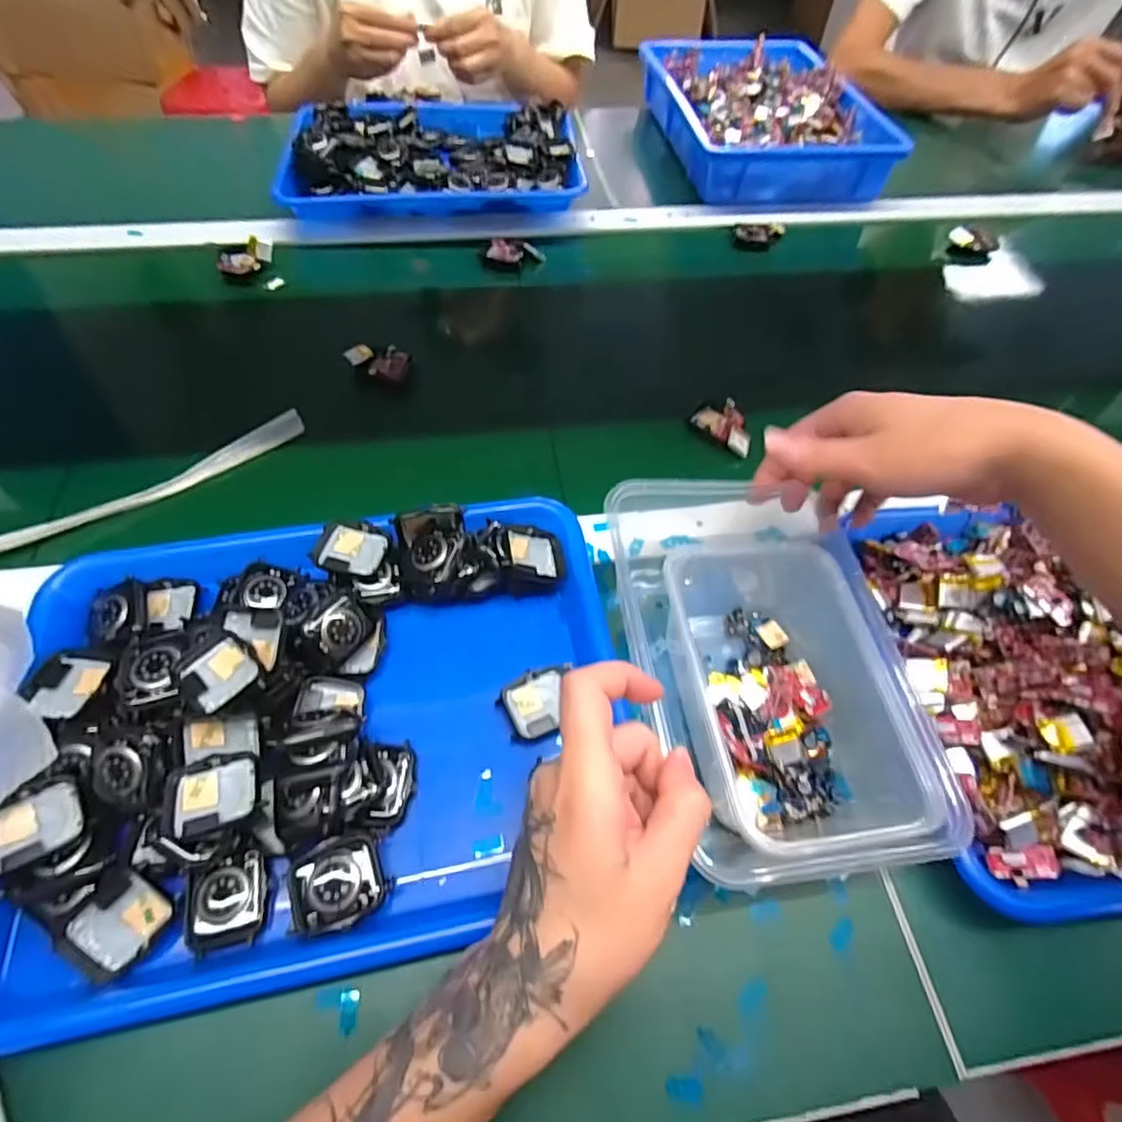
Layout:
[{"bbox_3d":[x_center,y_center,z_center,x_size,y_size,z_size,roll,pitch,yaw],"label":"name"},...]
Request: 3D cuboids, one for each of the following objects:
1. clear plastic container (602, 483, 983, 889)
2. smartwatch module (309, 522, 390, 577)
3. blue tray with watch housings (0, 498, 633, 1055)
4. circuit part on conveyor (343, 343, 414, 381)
[{"bbox_3d":[0.114,0.046,0.355,0.136,0.077,0.253,-7,58,-7],"label":"clear plastic container"},{"bbox_3d":[-0.135,-0.008,0.382,0.041,0.010,0.033,12,57,5],"label":"smartwatch module"},{"bbox_3d":[-0.130,0.084,0.331,0.318,0.051,0.248,-7,58,-7],"label":"blue tray with watch housings"},{"bbox_3d":[-0.157,-0.175,0.517,0.053,0.010,0.032,18,58,9],"label":"circuit part on conveyor"}]

